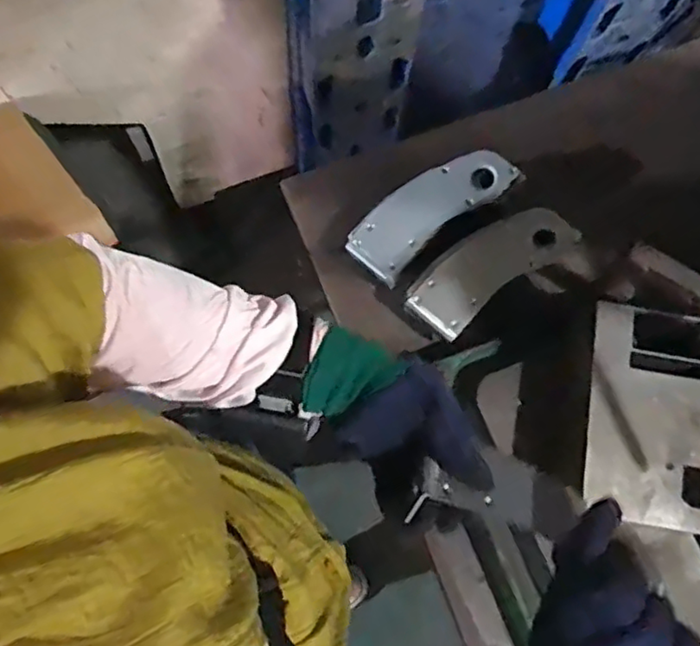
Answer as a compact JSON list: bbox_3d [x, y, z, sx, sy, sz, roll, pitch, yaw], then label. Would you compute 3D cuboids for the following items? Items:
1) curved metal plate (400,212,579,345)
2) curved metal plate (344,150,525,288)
[{"bbox_3d":[0.144,-0.060,0.636,0.186,0.016,0.072,-36,80,-9],"label":"curved metal plate"},{"bbox_3d":[0.083,-0.116,0.632,0.179,0.017,0.071,-34,79,4],"label":"curved metal plate"}]

